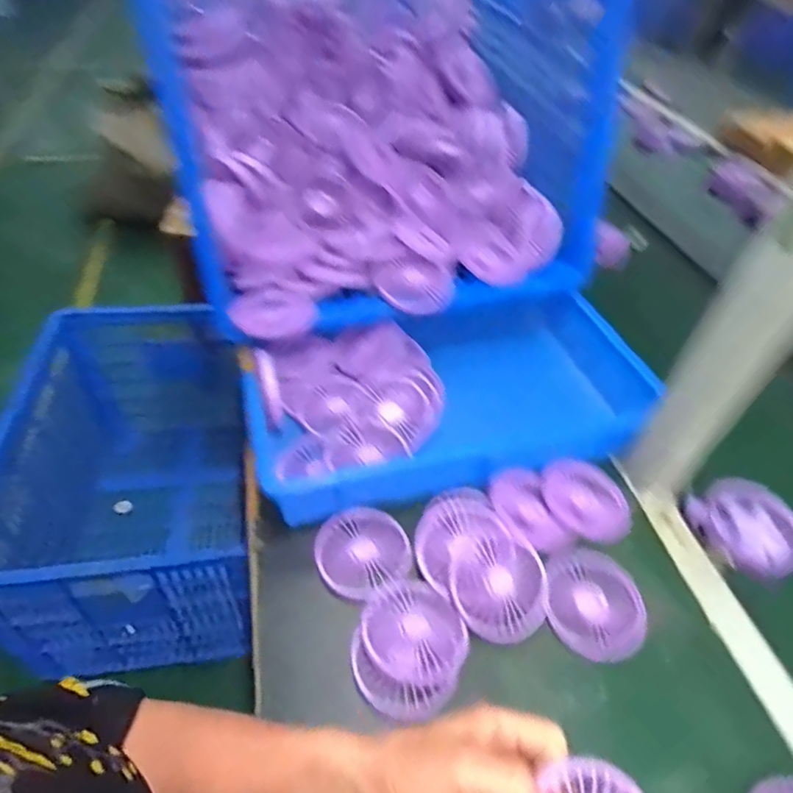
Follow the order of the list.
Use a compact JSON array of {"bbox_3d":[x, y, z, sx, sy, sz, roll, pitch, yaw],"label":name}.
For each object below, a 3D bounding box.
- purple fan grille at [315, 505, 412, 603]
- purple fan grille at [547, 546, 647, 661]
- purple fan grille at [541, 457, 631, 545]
[{"bbox_3d":[-0.032,0.144,0.517,0.090,0.014,0.086,2,46,-2],"label":"purple fan grille"},{"bbox_3d":[0.179,0.185,0.490,0.083,0.010,0.098,10,46,6],"label":"purple fan grille"},{"bbox_3d":[0.193,0.100,0.553,0.088,0.010,0.088,2,46,-2],"label":"purple fan grille"}]

